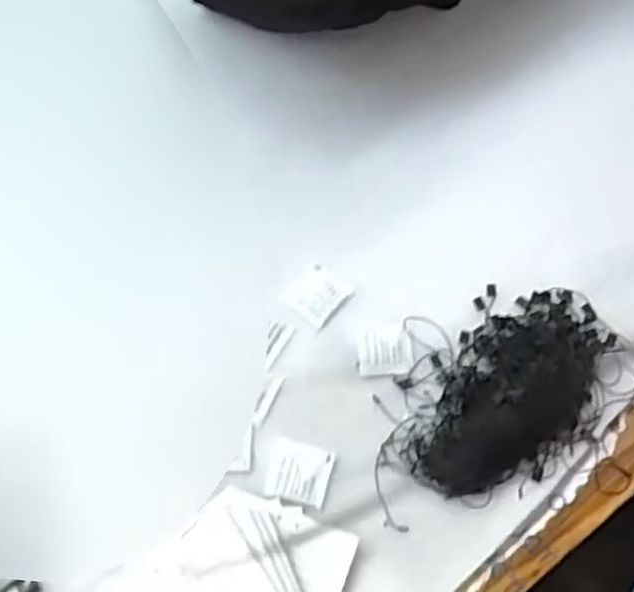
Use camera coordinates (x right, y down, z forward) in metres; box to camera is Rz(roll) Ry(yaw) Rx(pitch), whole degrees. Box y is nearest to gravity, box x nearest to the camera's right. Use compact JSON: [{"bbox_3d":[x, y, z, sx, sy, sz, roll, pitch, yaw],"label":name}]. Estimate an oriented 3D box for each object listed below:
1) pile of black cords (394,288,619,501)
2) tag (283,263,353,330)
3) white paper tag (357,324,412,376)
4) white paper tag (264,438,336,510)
[{"bbox_3d":[0.135,0.063,0.510,0.113,0.028,0.178,42,76,17],"label":"pile of black cords"},{"bbox_3d":[0.000,-0.001,0.555,0.039,0.007,0.041,40,90,5],"label":"tag"},{"bbox_3d":[0.050,0.039,0.534,0.039,0.005,0.037,-4,68,1],"label":"white paper tag"},{"bbox_3d":[-0.013,0.124,0.506,0.044,0.004,0.039,11,69,7],"label":"white paper tag"}]

